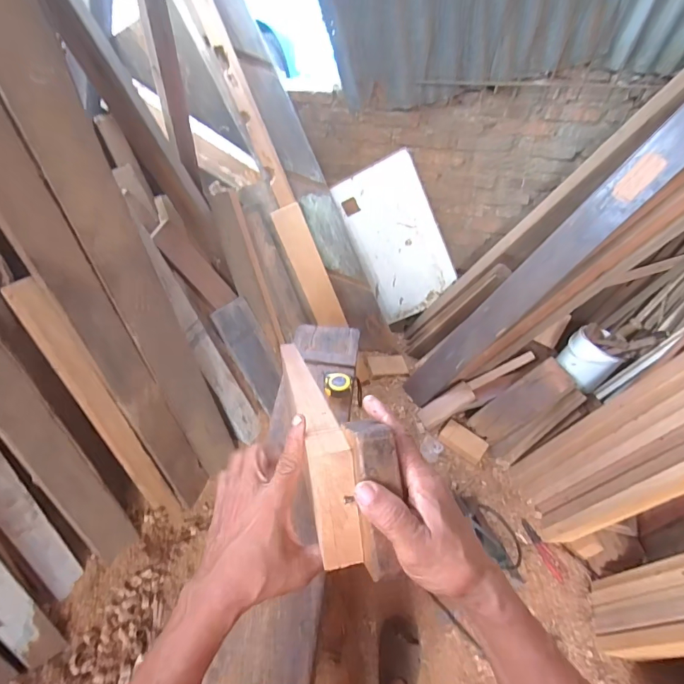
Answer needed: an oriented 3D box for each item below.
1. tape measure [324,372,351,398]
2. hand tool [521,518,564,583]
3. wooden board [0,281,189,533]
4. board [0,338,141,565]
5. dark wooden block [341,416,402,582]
[{"bbox_3d":[-0.011,0.107,1.043,0.067,0.025,0.065,-5,49,-7],"label":"tape measure"},{"bbox_3d":[0.665,0.687,1.380,0.039,0.009,0.199,-15,51,-16],"label":"hand tool"},{"bbox_3d":[-0.597,0.203,1.074,0.073,0.774,0.040,-32,34,-27],"label":"wooden board"},{"bbox_3d":[-0.657,0.252,0.943,0.027,0.689,0.110,6,34,29],"label":"board"},{"bbox_3d":[0.027,0.128,0.348,0.041,0.031,0.125,-4,91,-7],"label":"dark wooden block"}]

